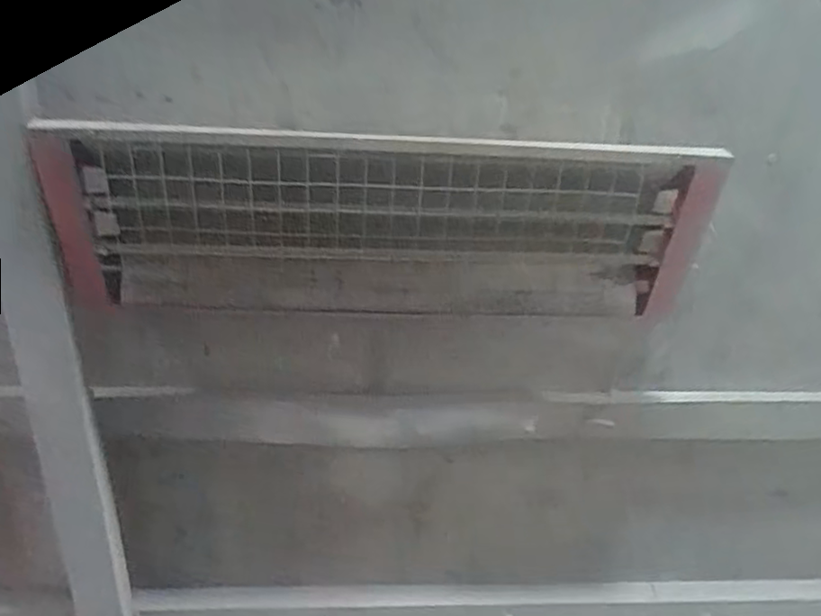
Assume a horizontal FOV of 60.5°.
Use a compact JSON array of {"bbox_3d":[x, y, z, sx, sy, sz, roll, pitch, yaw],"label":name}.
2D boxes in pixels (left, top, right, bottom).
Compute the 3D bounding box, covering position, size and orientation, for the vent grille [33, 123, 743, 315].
[{"bbox_3d":[-0.017,-0.071,0.686,0.629,0.197,0.065,1,28,-5],"label":"vent grille"}]

